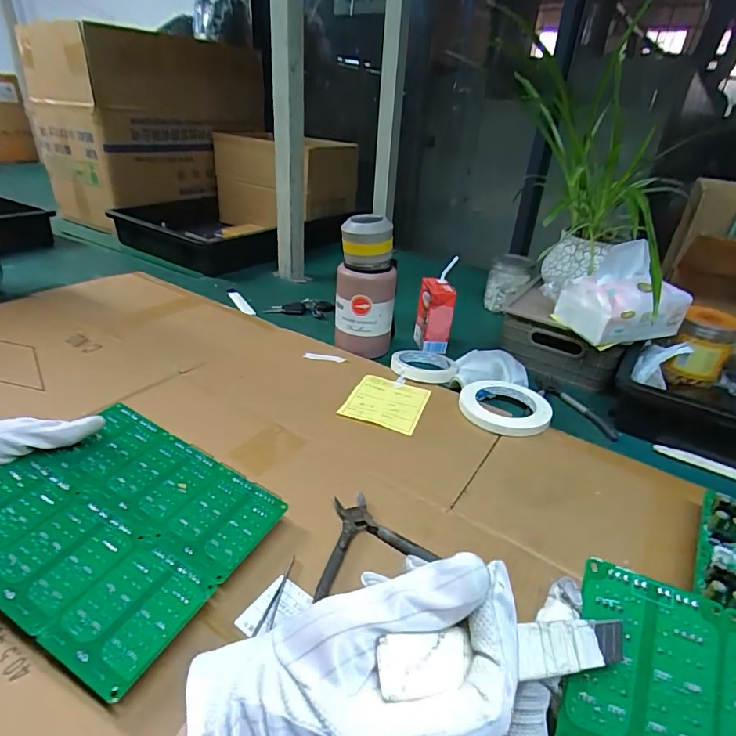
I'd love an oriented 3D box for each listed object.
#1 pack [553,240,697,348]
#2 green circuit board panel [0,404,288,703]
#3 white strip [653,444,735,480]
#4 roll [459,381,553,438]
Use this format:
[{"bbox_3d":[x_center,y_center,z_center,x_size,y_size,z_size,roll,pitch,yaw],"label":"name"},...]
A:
[{"bbox_3d":[0.352,-0.105,0.634,0.138,0.113,0.105,-10,33,-23],"label":"pack"},{"bbox_3d":[-0.197,0.117,0.369,0.200,0.004,0.172,25,36,16],"label":"green circuit board panel"},{"bbox_3d":[0.404,0.116,0.550,0.118,0.008,0.015,22,33,27],"label":"white strip"},{"bbox_3d":[0.177,0.049,0.604,0.113,0.016,0.111,4,29,-2],"label":"roll"}]

